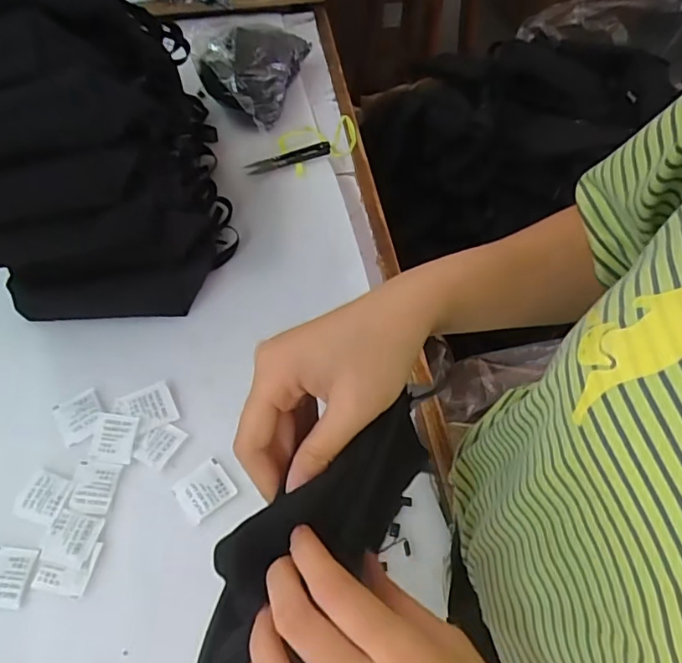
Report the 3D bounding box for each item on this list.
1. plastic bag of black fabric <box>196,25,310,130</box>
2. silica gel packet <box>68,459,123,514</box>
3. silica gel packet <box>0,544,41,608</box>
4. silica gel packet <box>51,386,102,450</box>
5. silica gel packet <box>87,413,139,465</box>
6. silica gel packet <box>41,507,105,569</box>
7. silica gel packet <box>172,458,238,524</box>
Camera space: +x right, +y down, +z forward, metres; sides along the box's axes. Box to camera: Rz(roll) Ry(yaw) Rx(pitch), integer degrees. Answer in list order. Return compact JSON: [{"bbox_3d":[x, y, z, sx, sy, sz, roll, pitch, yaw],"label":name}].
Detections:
[{"bbox_3d":[-0.102,-0.326,0.650,0.094,0.069,0.137,22,63,13],"label":"plastic bag of black fabric"},{"bbox_3d":[-0.200,0.125,0.440,0.035,0.004,0.040,7,59,3],"label":"silica gel packet"},{"bbox_3d":[-0.251,0.182,0.405,0.040,0.004,0.041,5,59,2],"label":"silica gel packet"},{"bbox_3d":[-0.227,0.074,0.471,0.038,0.004,0.042,-27,63,-16],"label":"silica gel packet"},{"bbox_3d":[-0.191,0.089,0.456,0.037,0.005,0.040,5,59,2],"label":"silica gel packet"},{"bbox_3d":[-0.207,0.158,0.417,0.040,0.004,0.037,13,60,6],"label":"silica gel packet"},{"bbox_3d":[-0.109,0.128,0.436,0.042,0.005,0.037,-35,66,-20],"label":"silica gel packet"}]

